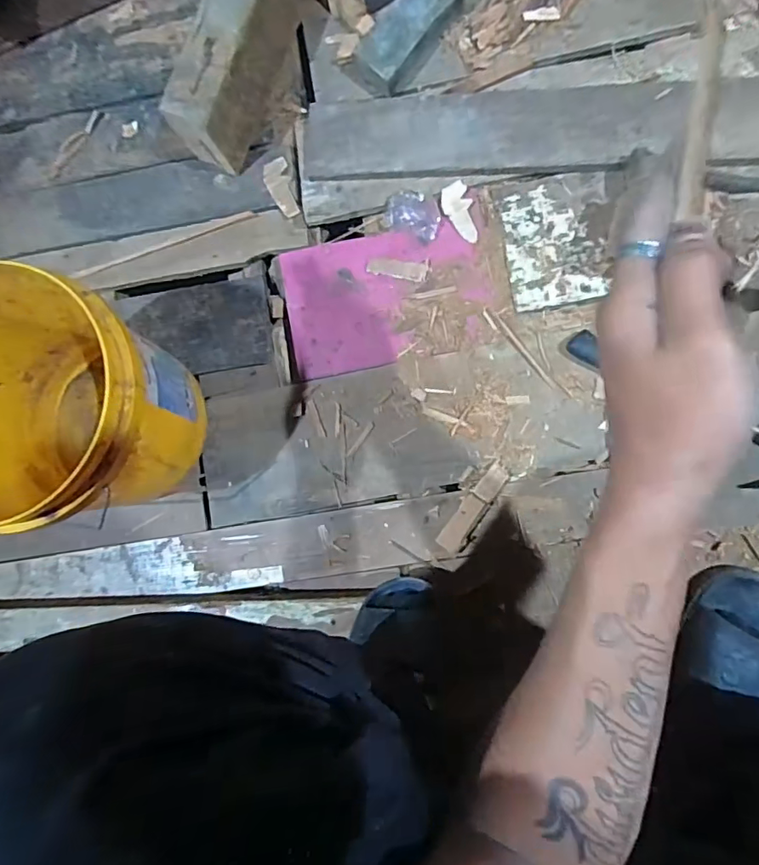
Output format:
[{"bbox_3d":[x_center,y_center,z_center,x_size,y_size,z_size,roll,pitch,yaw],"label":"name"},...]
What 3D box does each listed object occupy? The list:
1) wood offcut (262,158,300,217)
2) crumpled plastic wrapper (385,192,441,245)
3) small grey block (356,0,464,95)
[{"bbox_3d":[-0.138,-0.342,0.733,0.035,0.008,0.083,-17,87,7],"label":"wood offcut"},{"bbox_3d":[0.048,-0.297,0.717,0.074,0.024,0.051,32,93,7],"label":"crumpled plastic wrapper"},{"bbox_3d":[0.038,-0.548,0.714,0.073,0.035,0.170,38,94,7],"label":"small grey block"}]

